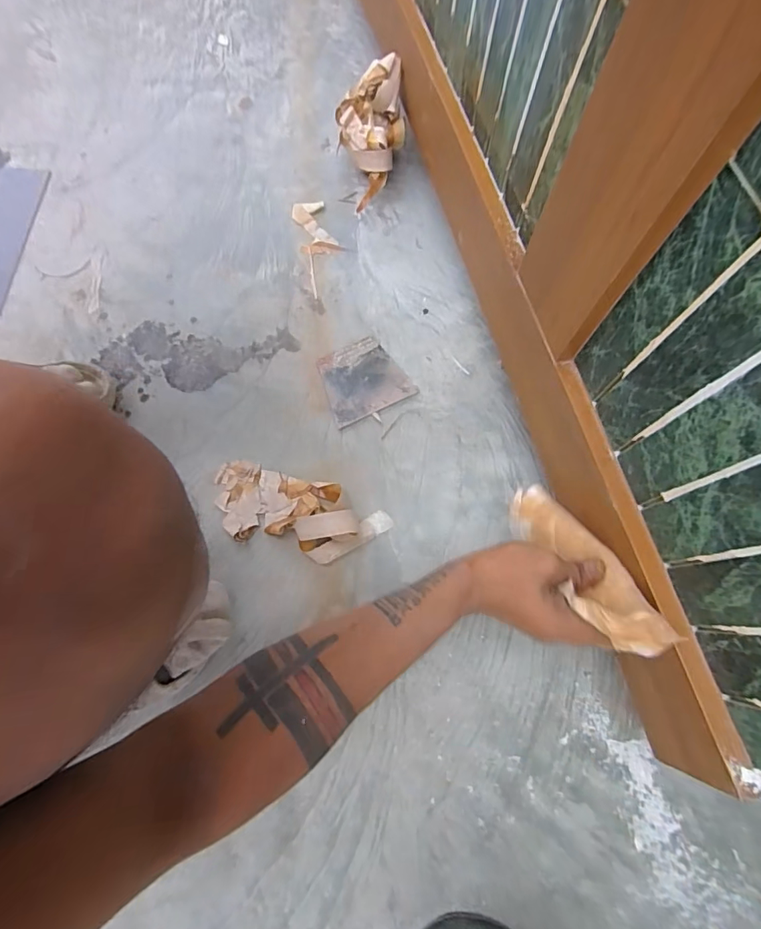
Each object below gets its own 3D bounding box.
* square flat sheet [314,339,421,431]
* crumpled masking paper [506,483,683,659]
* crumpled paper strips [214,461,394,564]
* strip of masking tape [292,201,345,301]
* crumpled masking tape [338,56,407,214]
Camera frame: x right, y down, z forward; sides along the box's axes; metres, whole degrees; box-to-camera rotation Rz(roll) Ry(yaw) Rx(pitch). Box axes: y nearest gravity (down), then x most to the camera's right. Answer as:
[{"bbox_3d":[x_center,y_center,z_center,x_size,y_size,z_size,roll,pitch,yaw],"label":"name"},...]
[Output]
[{"bbox_3d":[-0.023,-0.110,0.596,0.105,0.004,0.100,-25,74,-8],"label":"square flat sheet"},{"bbox_3d":[0.170,0.086,0.399,0.052,0.021,0.173,-22,41,-6],"label":"crumpled masking paper"},{"bbox_3d":[-0.096,0.053,0.521,0.199,0.049,0.085,14,72,4],"label":"crumpled paper strips"},{"bbox_3d":[-0.085,-0.311,0.663,0.057,0.006,0.152,-16,79,-4],"label":"strip of masking tape"},{"bbox_3d":[-0.013,-0.450,0.649,0.091,0.112,0.169,-2,72,-1],"label":"crumpled masking tape"}]

